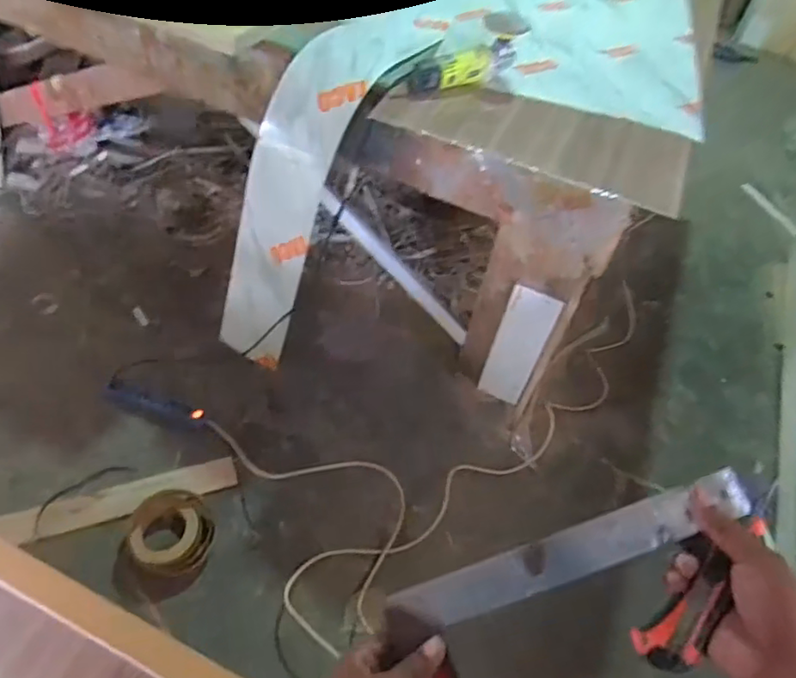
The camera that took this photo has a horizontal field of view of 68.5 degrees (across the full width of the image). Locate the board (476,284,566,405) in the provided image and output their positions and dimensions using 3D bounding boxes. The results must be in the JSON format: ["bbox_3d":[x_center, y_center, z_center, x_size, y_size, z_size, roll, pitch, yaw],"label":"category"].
[{"bbox_3d":[0.316,0.026,1.548,0.124,0.396,0.016,33,49,20],"label":"board"}]

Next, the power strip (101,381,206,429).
[{"bbox_3d":[-0.661,0.180,1.580,0.302,0.032,0.063,20,51,9],"label":"power strip"}]

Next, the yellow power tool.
[{"bbox_3d":[0.147,-0.580,1.253,0.233,0.069,0.062,-14,54,-18],"label":"yellow power tool"}]

